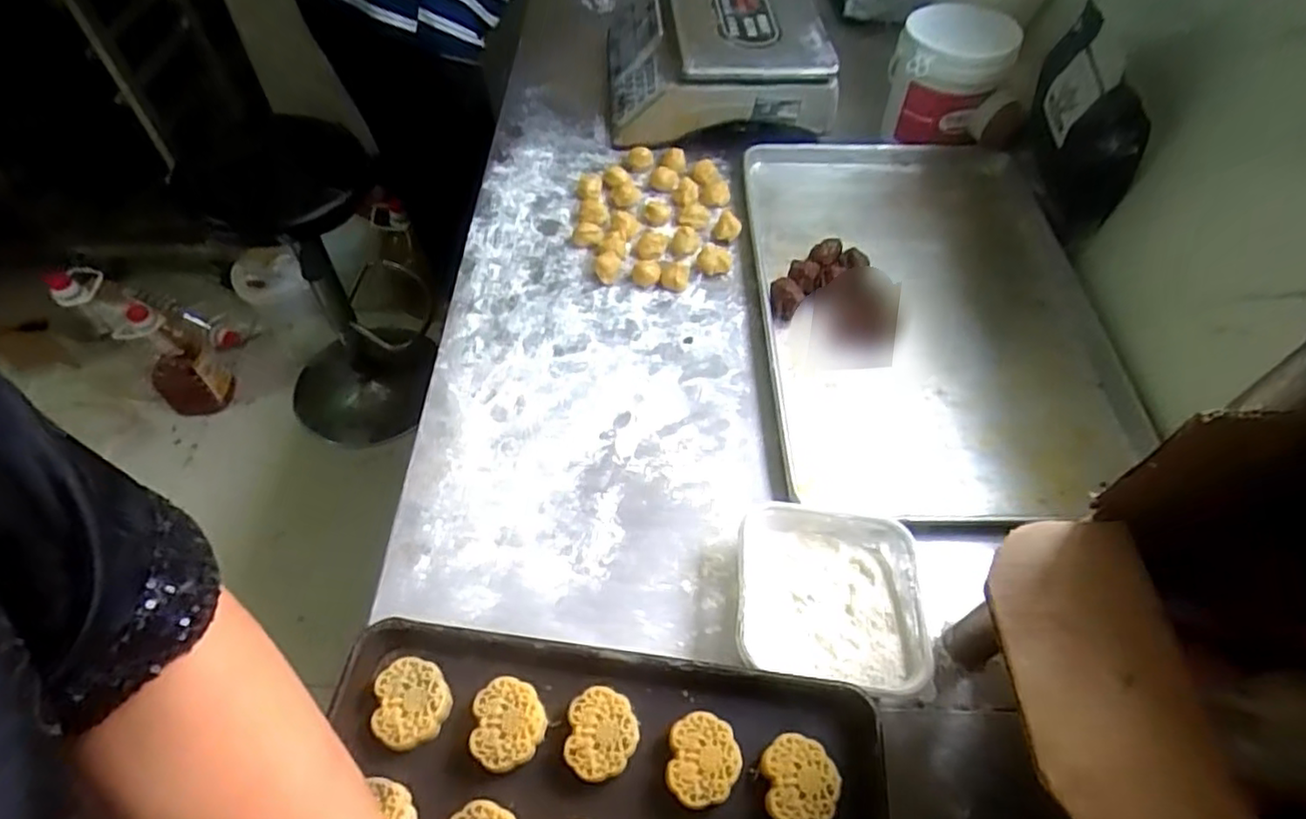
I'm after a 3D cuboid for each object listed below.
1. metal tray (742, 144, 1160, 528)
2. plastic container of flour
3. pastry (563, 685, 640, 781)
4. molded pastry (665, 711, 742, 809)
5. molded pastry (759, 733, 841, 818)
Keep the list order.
[{"bbox_3d":[0.339,-0.133,0.832,0.414,0.035,0.585,-1,55,-2],"label":"metal tray"},{"bbox_3d":[0.152,0.169,0.601,0.157,0.059,0.150,6,55,2],"label":"plastic container of flour"},{"bbox_3d":[-0.037,0.241,0.499,0.051,0.023,0.059,5,55,2],"label":"pastry"},{"bbox_3d":[0.036,0.256,0.493,0.051,0.022,0.060,7,56,3],"label":"molded pastry"},{"bbox_3d":[0.105,0.269,0.487,0.052,0.023,0.059,-2,56,-3],"label":"molded pastry"}]

